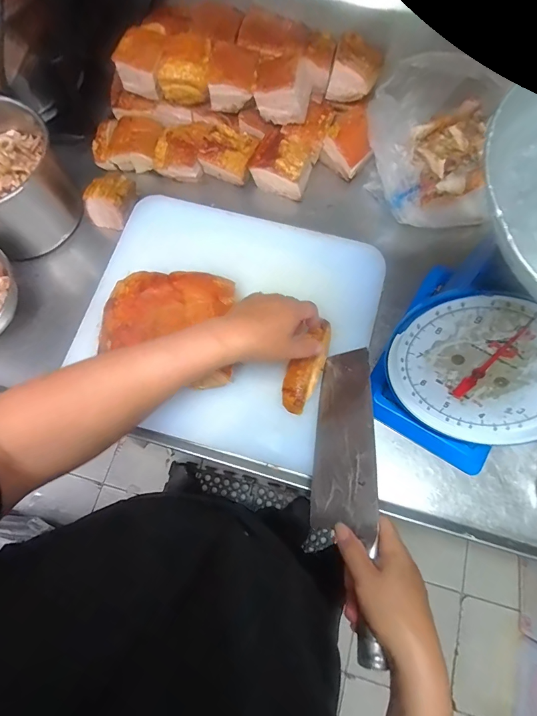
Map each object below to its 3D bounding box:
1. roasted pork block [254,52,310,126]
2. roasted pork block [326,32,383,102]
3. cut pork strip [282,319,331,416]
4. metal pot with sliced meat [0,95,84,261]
[{"bbox_3d":[0.023,-0.413,0.583,0.078,0.073,0.075,4,73,2],"label":"roasted pork block"},{"bbox_3d":[0.139,-0.455,0.600,0.072,0.049,0.079,16,74,6],"label":"roasted pork block"},{"bbox_3d":[0.054,0.009,0.502,0.043,0.018,0.130,27,74,9],"label":"cut pork strip"},{"bbox_3d":[-0.397,-0.262,0.562,0.188,0.119,0.190,0,73,1],"label":"metal pot with sliced meat"}]

